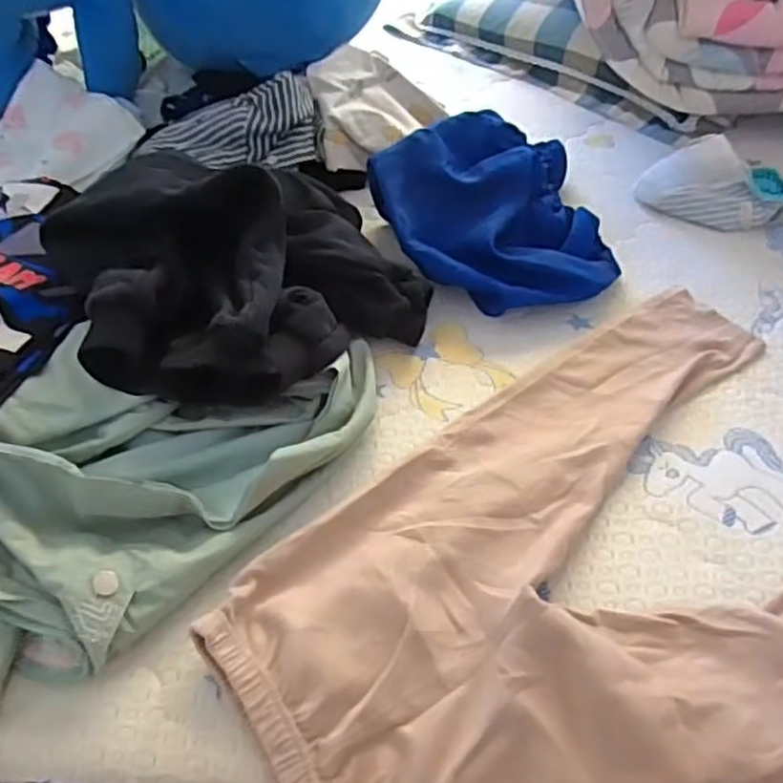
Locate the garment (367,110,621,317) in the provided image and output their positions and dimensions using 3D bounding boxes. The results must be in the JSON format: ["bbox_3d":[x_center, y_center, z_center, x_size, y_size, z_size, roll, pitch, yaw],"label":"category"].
[{"bbox_3d":[0.098,-0.188,0.741,0.226,0.105,0.229,-7,47,-2],"label":"garment"}]

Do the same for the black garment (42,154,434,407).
[{"bbox_3d":[-0.130,-0.110,0.648,0.301,0.123,0.261,-20,49,-13],"label":"black garment"}]

